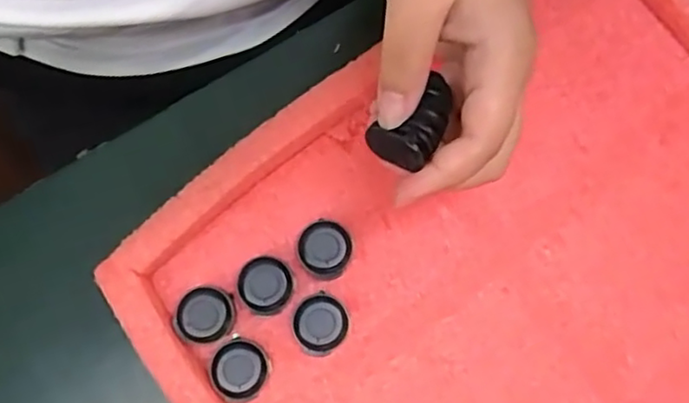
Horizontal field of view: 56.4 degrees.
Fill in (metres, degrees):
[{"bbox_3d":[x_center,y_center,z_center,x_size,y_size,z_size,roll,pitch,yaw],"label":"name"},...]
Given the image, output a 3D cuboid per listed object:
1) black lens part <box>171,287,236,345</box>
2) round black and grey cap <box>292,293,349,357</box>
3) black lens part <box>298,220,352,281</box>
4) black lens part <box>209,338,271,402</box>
[{"bbox_3d":[-0.074,0.059,0.331,0.031,0.013,0.027,-13,83,-5],"label":"black lens part"},{"bbox_3d":[-0.013,0.064,0.335,0.028,0.014,0.029,0,82,-3],"label":"round black and grey cap"},{"bbox_3d":[-0.010,0.025,0.342,0.027,0.015,0.029,0,82,-3],"label":"black lens part"},{"bbox_3d":[-0.054,0.086,0.329,0.030,0.016,0.030,0,82,-3],"label":"black lens part"}]

